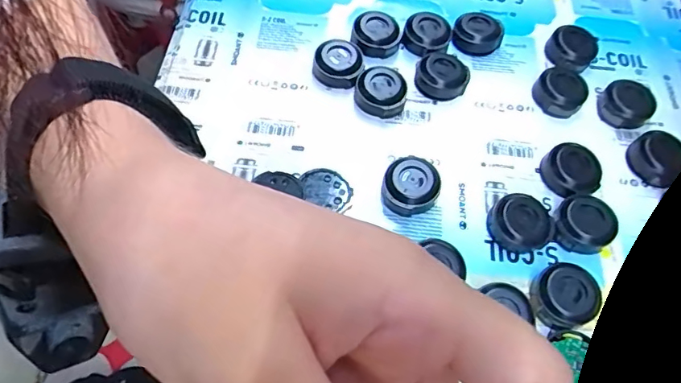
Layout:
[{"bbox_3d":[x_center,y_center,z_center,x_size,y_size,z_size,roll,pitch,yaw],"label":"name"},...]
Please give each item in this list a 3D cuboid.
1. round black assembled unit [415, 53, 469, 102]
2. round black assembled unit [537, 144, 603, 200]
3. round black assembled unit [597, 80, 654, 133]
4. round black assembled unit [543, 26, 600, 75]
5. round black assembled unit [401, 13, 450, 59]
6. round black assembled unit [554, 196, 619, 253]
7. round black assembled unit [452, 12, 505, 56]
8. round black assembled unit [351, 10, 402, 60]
[{"bbox_3d":[0.060,-0.069,0.305,0.030,0.014,0.029,1,61,-2],"label":"round black assembled unit"},{"bbox_3d":[0.125,-0.010,0.276,0.028,0.013,0.030,1,61,-2],"label":"round black assembled unit"},{"bbox_3d":[0.170,-0.052,0.302,0.026,0.014,0.030,-40,70,-22],"label":"round black assembled unit"},{"bbox_3d":[0.148,-0.090,0.322,0.026,0.016,0.033,-5,61,-6],"label":"round black assembled unit"},{"bbox_3d":[0.054,-0.097,0.320,0.028,0.016,0.025,20,62,8],"label":"round black assembled unit"},{"bbox_3d":[0.127,0.016,0.262,0.026,0.013,0.027,1,61,-2],"label":"round black assembled unit"},{"bbox_3d":[0.088,-0.099,0.324,0.030,0.017,0.025,20,62,8],"label":"round black assembled unit"},{"bbox_3d":[0.023,-0.099,0.318,0.030,0.014,0.028,1,61,-2],"label":"round black assembled unit"}]

